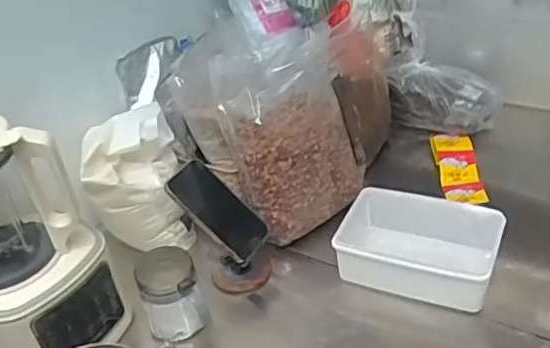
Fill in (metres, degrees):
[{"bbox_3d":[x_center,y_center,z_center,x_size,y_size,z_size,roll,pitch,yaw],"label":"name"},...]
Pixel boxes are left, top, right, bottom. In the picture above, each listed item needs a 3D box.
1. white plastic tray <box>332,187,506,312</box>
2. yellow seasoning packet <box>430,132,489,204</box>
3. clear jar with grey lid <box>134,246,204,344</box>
[{"bbox_3d":[0.217,0.109,0.899,0.227,0.078,0.159,8,38,22],"label":"white plastic tray"},{"bbox_3d":[0.326,-0.008,1.082,0.071,0.035,0.197,-4,35,6],"label":"yellow seasoning packet"},{"bbox_3d":[-0.141,0.172,0.843,0.086,0.108,0.088,-5,35,4],"label":"clear jar with grey lid"}]

